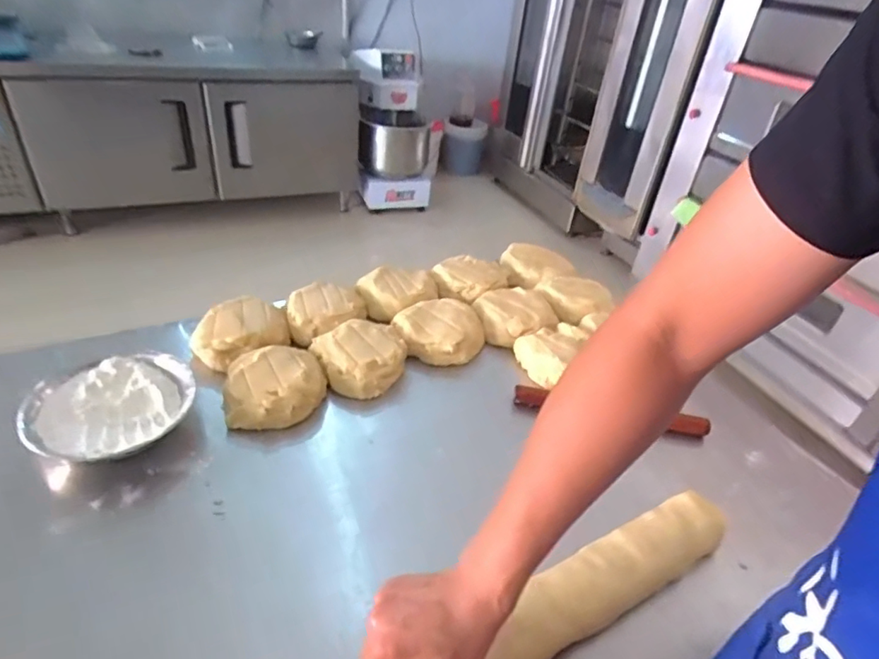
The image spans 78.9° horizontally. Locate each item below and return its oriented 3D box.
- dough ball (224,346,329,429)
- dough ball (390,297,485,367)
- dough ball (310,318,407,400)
[{"bbox_3d":[-0.235,0.076,0.762,0.138,0.047,0.131,-5,37,-15],"label":"dough ball"},{"bbox_3d":[-0.003,-0.005,0.885,0.133,0.056,0.130,4,35,-3],"label":"dough ball"},{"bbox_3d":[-0.117,0.037,0.826,0.133,0.051,0.134,4,35,-3],"label":"dough ball"}]

